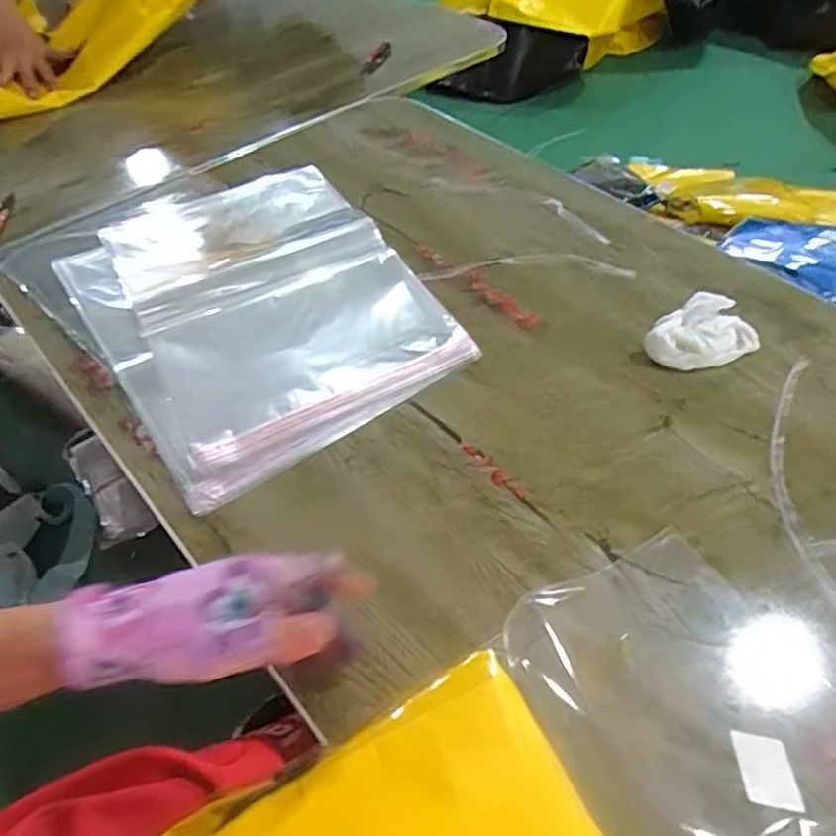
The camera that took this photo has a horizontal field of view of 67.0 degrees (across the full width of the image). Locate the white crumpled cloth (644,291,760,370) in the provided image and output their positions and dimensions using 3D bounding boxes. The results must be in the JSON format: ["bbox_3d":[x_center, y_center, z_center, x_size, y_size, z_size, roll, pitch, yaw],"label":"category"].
[{"bbox_3d":[0.253,-0.073,0.571,0.096,0.032,0.065,-23,53,-17],"label":"white crumpled cloth"}]

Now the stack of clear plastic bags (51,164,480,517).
[{"bbox_3d":[-0.160,-0.124,0.632,0.300,0.020,0.390,-29,55,-21],"label":"stack of clear plastic bags"}]

